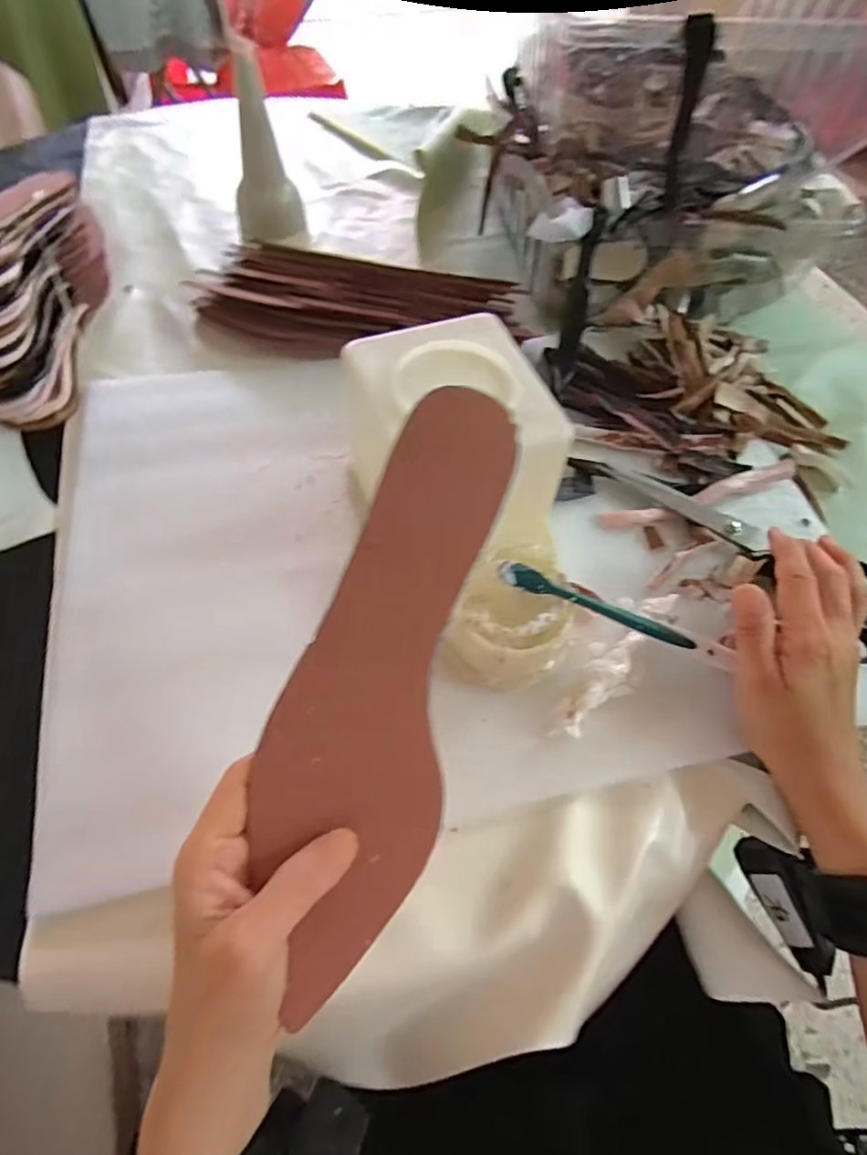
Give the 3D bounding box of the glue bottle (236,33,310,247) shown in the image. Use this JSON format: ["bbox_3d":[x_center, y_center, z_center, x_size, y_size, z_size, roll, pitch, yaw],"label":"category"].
[{"bbox_3d":[-0.163,-0.401,0.548,0.066,0.128,0.061,-10,60,-8],"label":"glue bottle"}]

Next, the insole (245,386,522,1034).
[{"bbox_3d":[-0.026,0.048,0.249,0.077,0.009,0.262,12,89,-2],"label":"insole"}]

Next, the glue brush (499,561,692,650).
[{"bbox_3d":[0.094,0.017,0.332,0.124,0.007,0.012,21,61,-11],"label":"glue brush"}]

